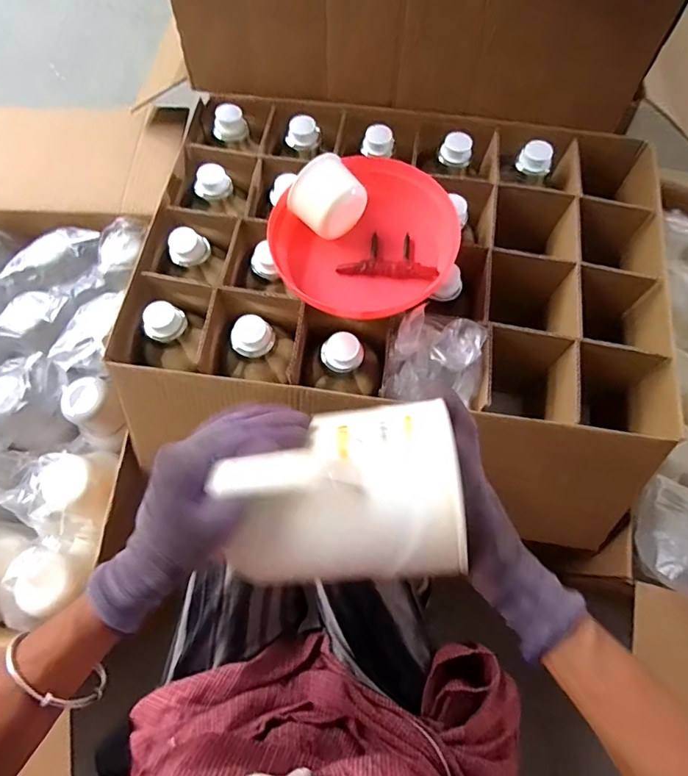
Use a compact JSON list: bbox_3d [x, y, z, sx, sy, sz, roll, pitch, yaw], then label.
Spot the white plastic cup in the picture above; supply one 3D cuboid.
[{"bbox_3d":[-0.024,-0.234,0.566,0.083,0.074,0.065,-34,72,-12],"label":"white plastic cup"}]

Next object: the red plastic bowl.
[{"bbox_3d":[0.033,-0.182,0.584,0.216,0.047,0.201,0,69,0],"label":"red plastic bowl"}]

